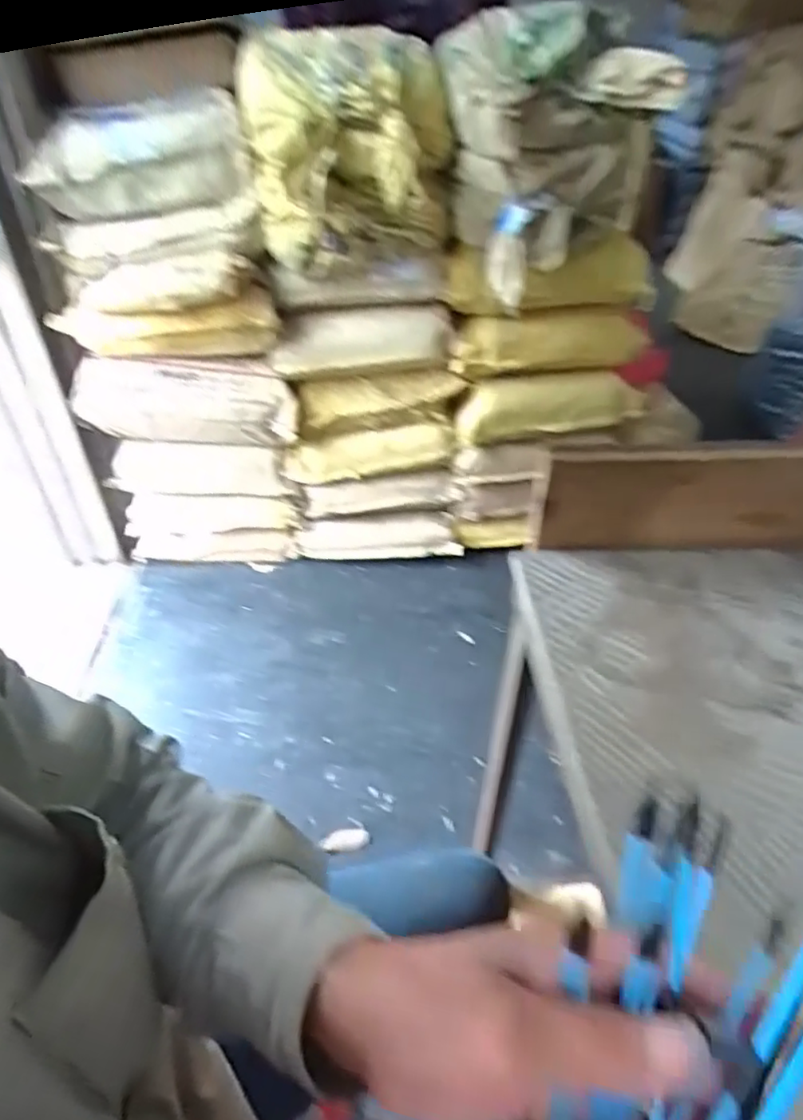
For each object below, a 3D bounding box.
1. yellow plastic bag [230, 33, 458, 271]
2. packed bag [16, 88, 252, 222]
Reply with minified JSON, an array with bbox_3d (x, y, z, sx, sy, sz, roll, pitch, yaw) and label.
[{"bbox_3d":[-0.096,-0.750,1.146,0.371,0.358,0.244,-4,41,-6],"label":"yellow plastic bag"},{"bbox_3d":[-0.478,-0.737,1.125,0.393,0.170,0.112,-6,41,-8],"label":"packed bag"}]

